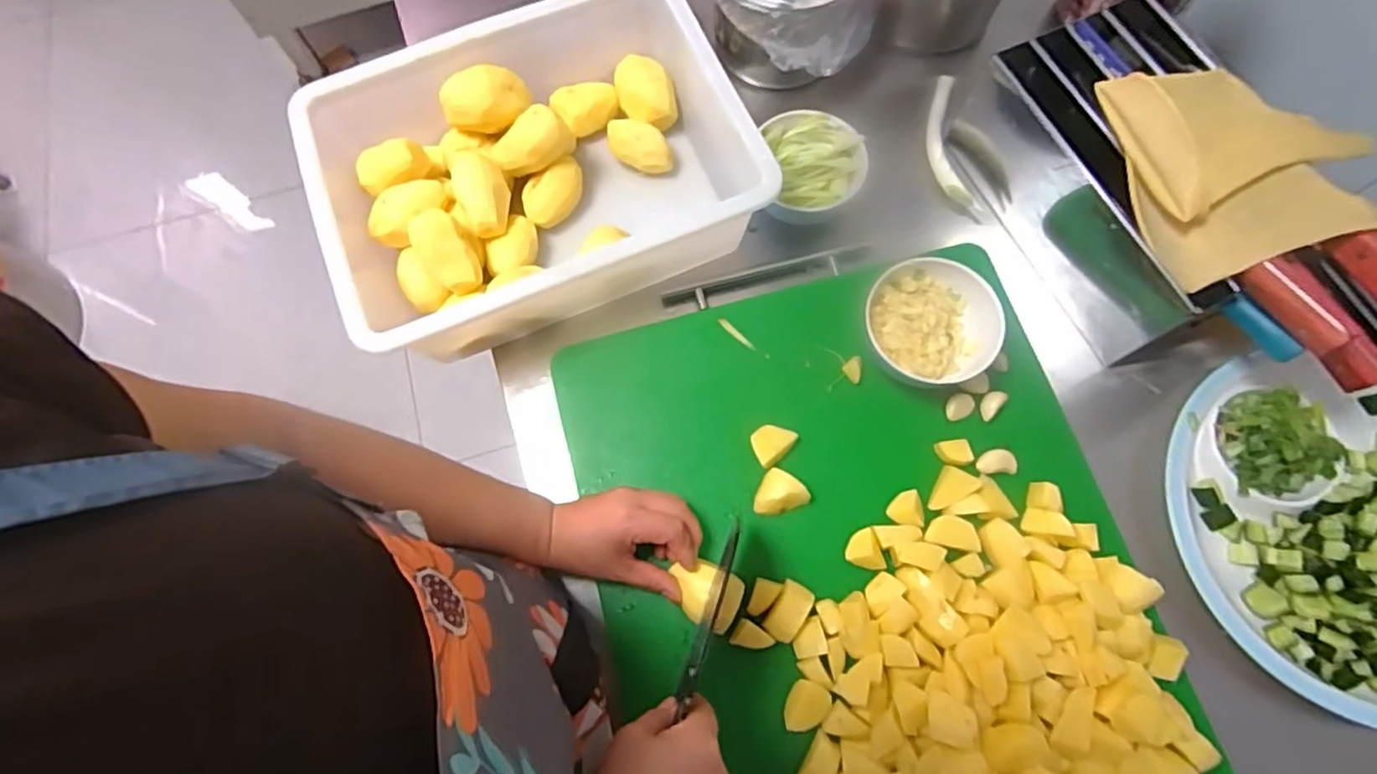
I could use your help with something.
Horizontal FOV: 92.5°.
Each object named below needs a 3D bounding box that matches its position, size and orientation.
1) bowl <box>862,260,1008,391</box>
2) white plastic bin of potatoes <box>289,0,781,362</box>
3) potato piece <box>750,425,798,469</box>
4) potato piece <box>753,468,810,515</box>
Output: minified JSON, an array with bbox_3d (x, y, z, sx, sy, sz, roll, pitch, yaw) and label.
[{"bbox_3d":[0.205,-0.054,0.549,0.099,0.041,0.104,-1,72,2],"label":"bowl"},{"bbox_3d":[-0.136,-0.187,0.600,0.357,0.112,0.269,-22,72,-5],"label":"white plastic bin of potatoes"},{"bbox_3d":[0.068,0.047,0.549,0.038,0.020,0.029,-42,75,-11],"label":"potato piece"},{"bbox_3d":[0.076,0.089,0.532,0.039,0.022,0.035,21,74,9],"label":"potato piece"}]

